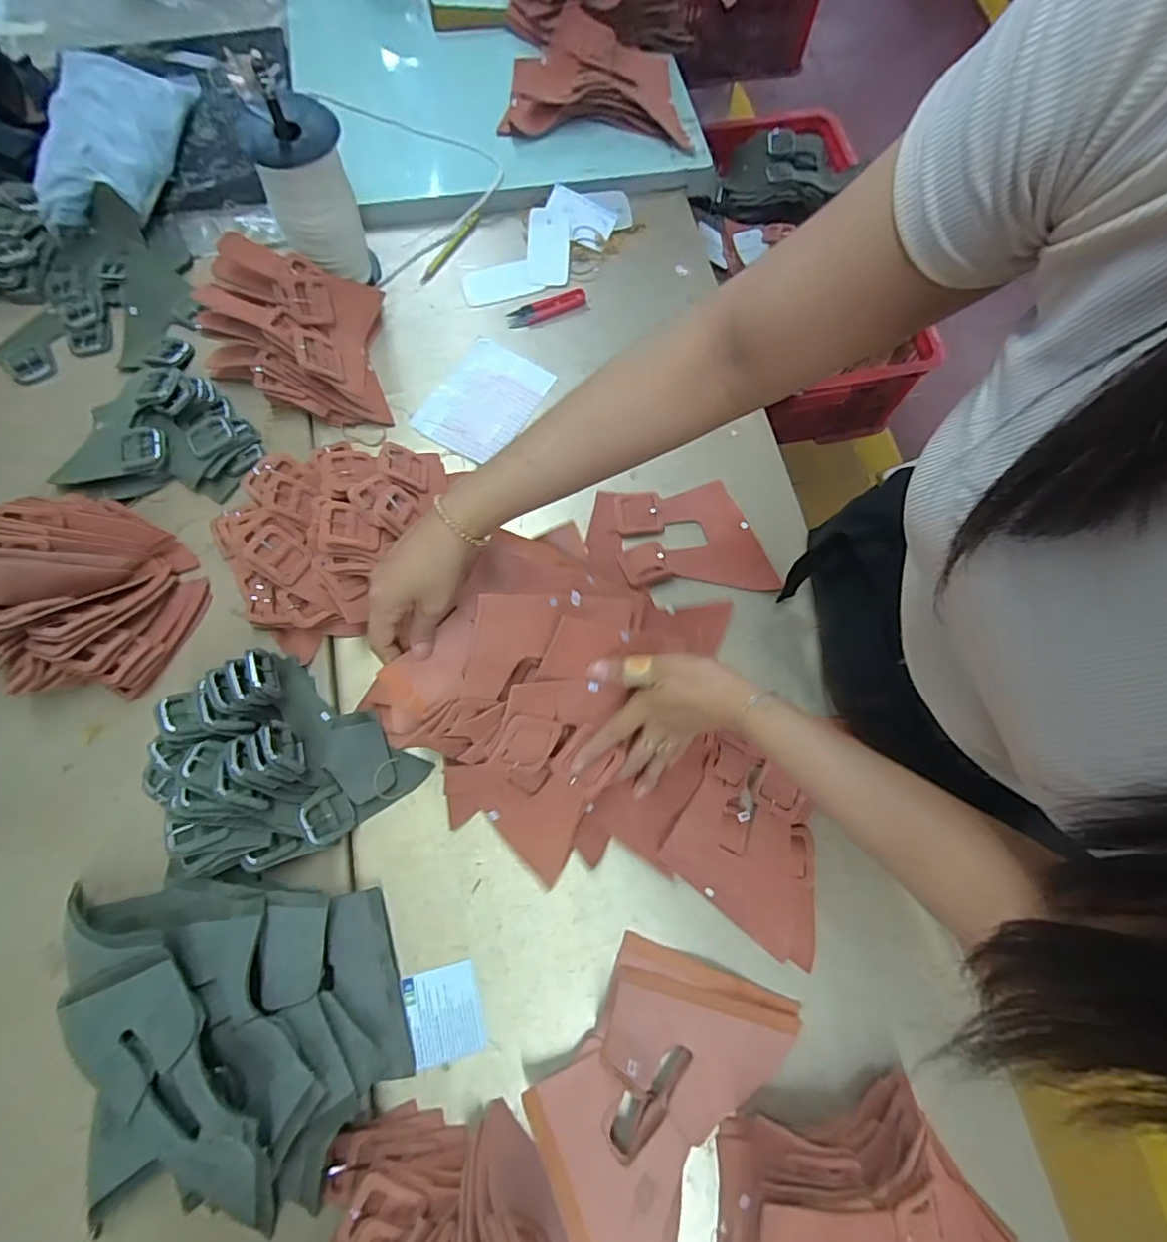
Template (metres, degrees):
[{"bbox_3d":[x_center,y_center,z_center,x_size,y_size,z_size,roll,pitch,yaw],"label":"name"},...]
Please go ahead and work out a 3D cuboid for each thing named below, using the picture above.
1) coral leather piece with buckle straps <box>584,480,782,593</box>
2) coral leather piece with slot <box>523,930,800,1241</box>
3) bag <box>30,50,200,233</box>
[{"bbox_3d":[0.103,-0.093,0.623,0.192,0.023,0.121,-3,73,-3],"label":"coral leather piece with buckle straps"},{"bbox_3d":[0.051,0.381,0.460,0.152,0.049,0.243,36,60,13],"label":"coral leather piece with slot"},{"bbox_3d":[-0.581,-0.594,0.708,0.136,0.064,0.265,3,73,-1],"label":"bag"}]

